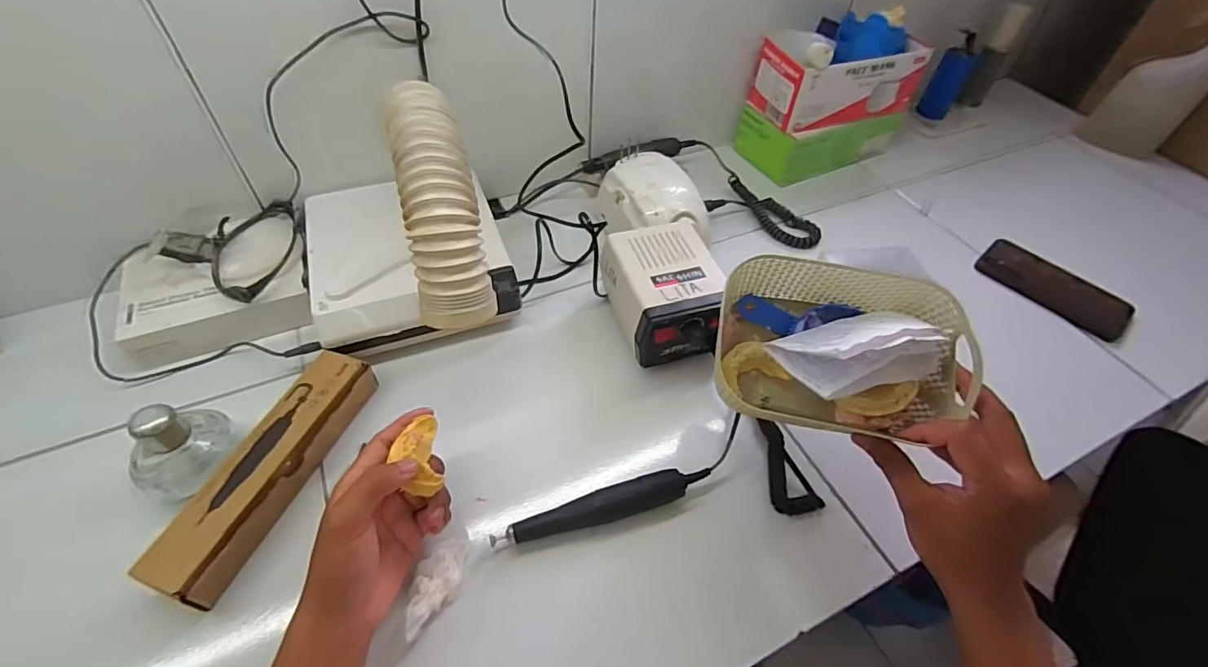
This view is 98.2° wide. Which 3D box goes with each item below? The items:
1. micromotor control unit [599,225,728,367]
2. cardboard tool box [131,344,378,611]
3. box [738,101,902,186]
[{"bbox_3d":[0.060,-0.037,0.542,0.108,0.080,0.135,-11,52,-13],"label":"micromotor control unit"},{"bbox_3d":[-0.274,0.107,0.434,0.054,0.035,0.208,17,52,10],"label":"cardboard tool box"},{"bbox_3d":[0.319,-0.303,0.764,0.217,0.066,0.110,-18,54,-18],"label":"box"}]

